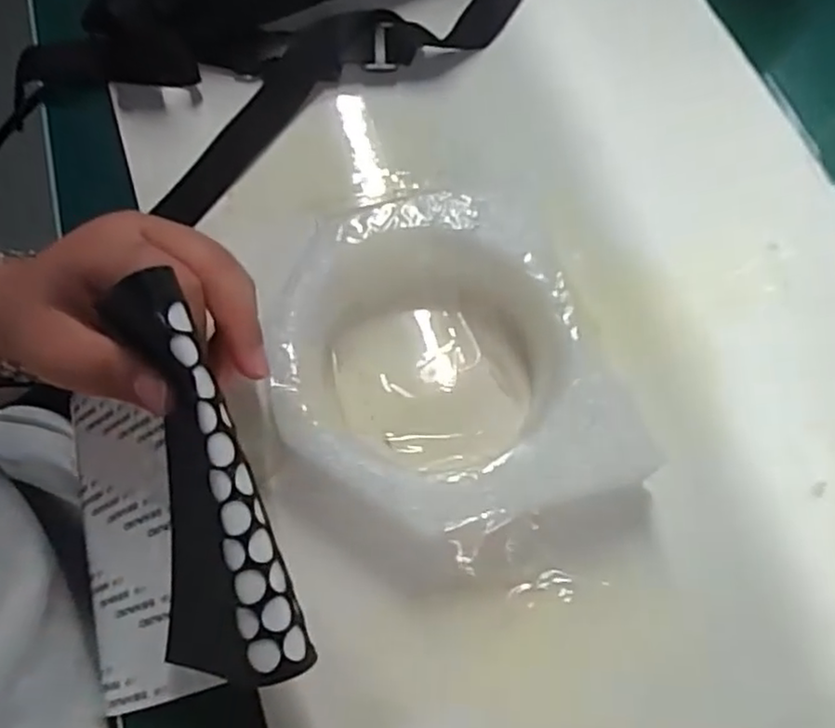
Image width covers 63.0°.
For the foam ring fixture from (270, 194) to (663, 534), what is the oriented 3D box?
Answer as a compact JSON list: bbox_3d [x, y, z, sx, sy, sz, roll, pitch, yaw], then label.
[{"bbox_3d":[0.010,-0.001,0.296,0.139,0.039,0.146,-18,68,-7],"label":"foam ring fixture"}]

